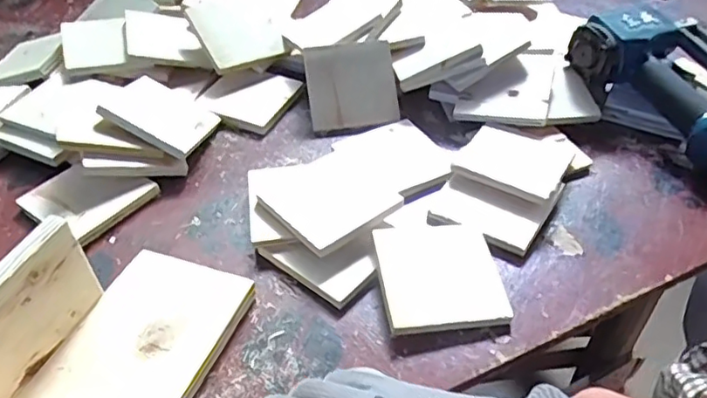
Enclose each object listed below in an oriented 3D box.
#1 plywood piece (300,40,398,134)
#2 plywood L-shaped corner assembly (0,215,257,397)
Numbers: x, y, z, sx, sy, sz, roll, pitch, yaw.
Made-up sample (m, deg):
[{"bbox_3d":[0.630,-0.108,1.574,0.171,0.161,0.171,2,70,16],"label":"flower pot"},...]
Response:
[{"bbox_3d":[-0.001,-0.117,0.626,0.091,0.012,0.085,-8,90,-4],"label":"plywood piece"},{"bbox_3d":[-0.162,0.088,0.387,0.123,0.094,0.193,12,45,14],"label":"plywood L-shaped corner assembly"}]

